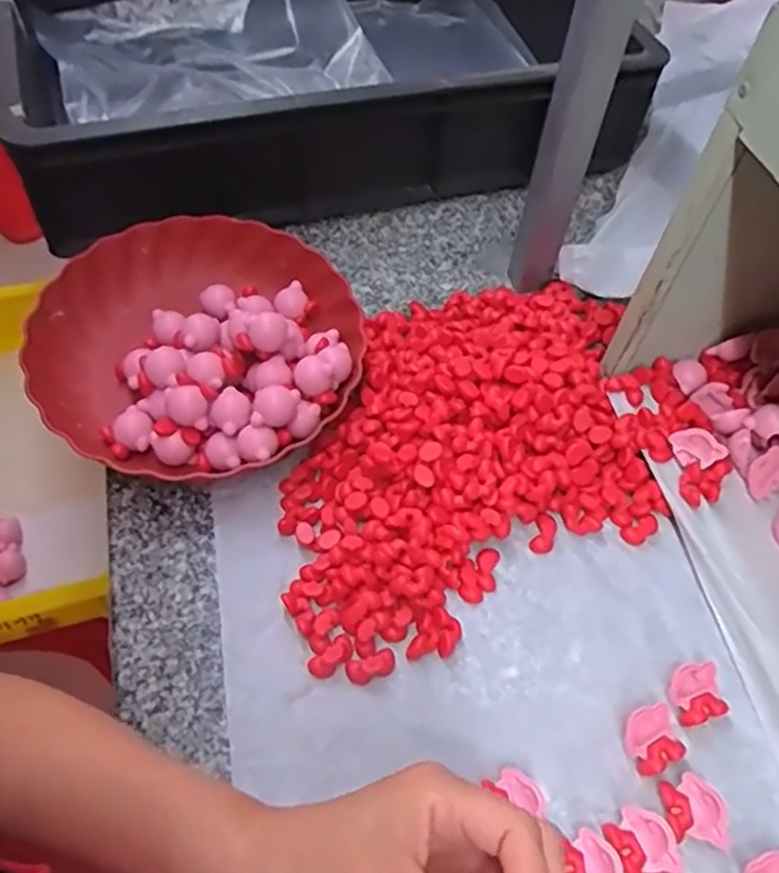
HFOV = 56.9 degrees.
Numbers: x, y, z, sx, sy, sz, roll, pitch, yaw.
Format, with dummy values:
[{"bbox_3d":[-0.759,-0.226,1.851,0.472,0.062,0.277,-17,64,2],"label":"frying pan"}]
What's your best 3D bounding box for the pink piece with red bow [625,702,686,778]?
[{"bbox_3d":[0.159,0.184,0.435,0.033,0.013,0.034,-23,60,-19],"label":"pink piece with red bow"}]

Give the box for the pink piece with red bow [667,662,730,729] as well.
[{"bbox_3d":[0.191,0.161,0.450,0.031,0.013,0.034,-8,56,-9],"label":"pink piece with red bow"}]

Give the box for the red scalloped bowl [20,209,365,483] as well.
[{"bbox_3d":[-0.147,-0.075,0.561,0.240,0.062,0.228,2,55,-3],"label":"red scalloped bowl"}]

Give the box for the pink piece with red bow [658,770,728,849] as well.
[{"bbox_3d":[0.174,0.215,0.413,0.032,0.013,0.037,-1,55,-4],"label":"pink piece with red bow"}]

